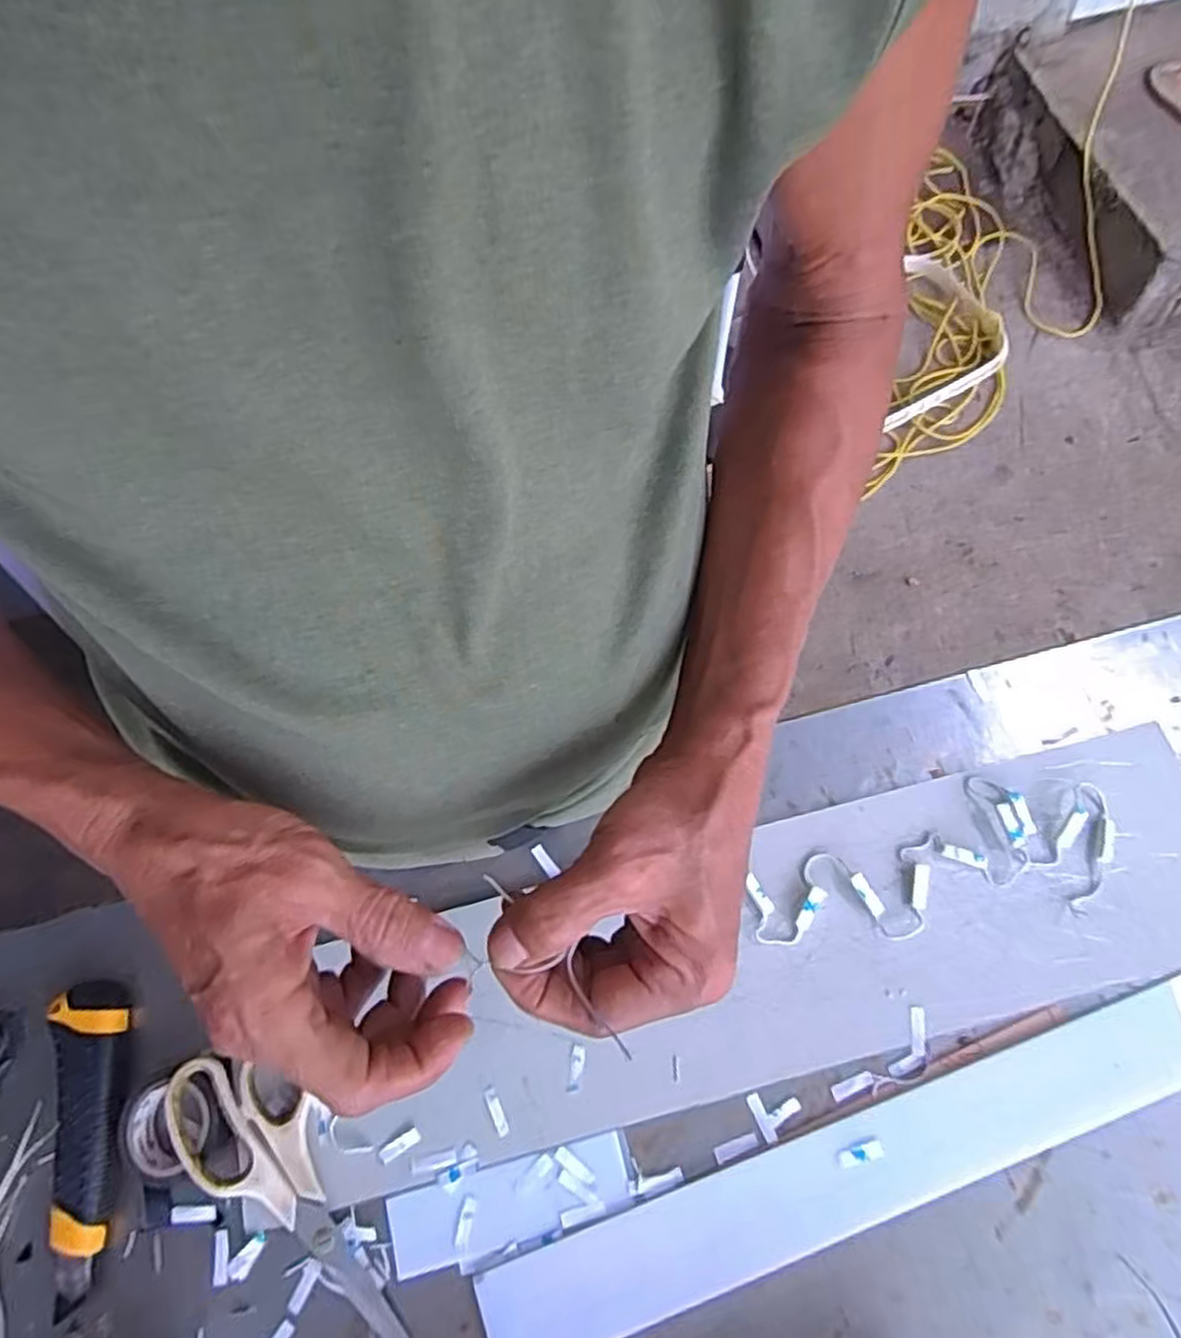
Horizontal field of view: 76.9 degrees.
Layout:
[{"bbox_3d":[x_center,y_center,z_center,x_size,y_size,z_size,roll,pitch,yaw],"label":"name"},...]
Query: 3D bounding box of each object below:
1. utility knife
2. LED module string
[{"bbox_3d":[-0.286,0.264,0.424,0.040,0.016,0.160,-14,71,-3],"label":"utility knife"},{"bbox_3d":[0.208,0.116,0.453,0.223,0.010,0.077,-11,71,-2],"label":"LED module string"}]

